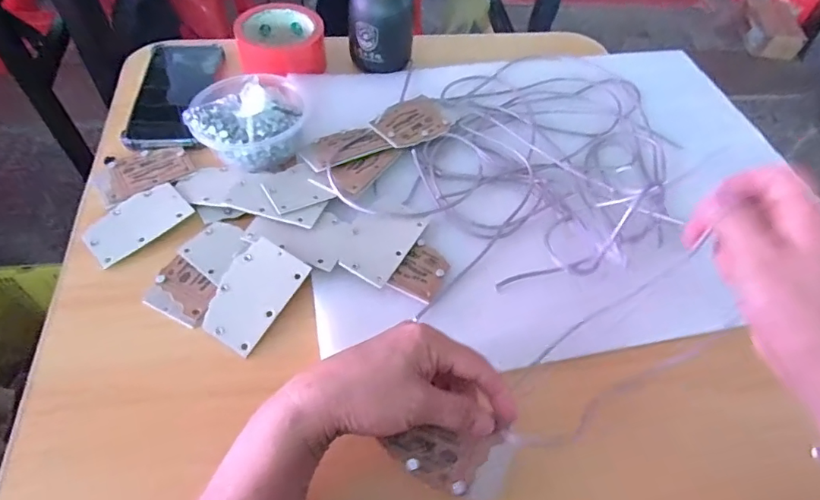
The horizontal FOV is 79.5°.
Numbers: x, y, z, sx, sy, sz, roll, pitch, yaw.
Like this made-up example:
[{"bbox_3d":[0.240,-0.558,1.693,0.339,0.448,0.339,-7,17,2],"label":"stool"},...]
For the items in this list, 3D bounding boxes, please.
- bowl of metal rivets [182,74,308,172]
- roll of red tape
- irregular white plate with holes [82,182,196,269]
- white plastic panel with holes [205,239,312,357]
[{"bbox_3d":[-0.151,-0.128,0.467,0.099,0.056,0.095,2,55,-3],"label":"bowl of metal rivets"},{"bbox_3d":[-0.148,-0.239,0.566,0.095,0.041,0.092,2,55,-3],"label":"roll of red tape"},{"bbox_3d":[-0.236,-0.025,0.427,0.050,0.006,0.083,39,61,20],"label":"irregular white plate with holes"},{"bbox_3d":[-0.123,0.034,0.387,0.053,0.004,0.083,30,70,8],"label":"white plastic panel with holes"}]

